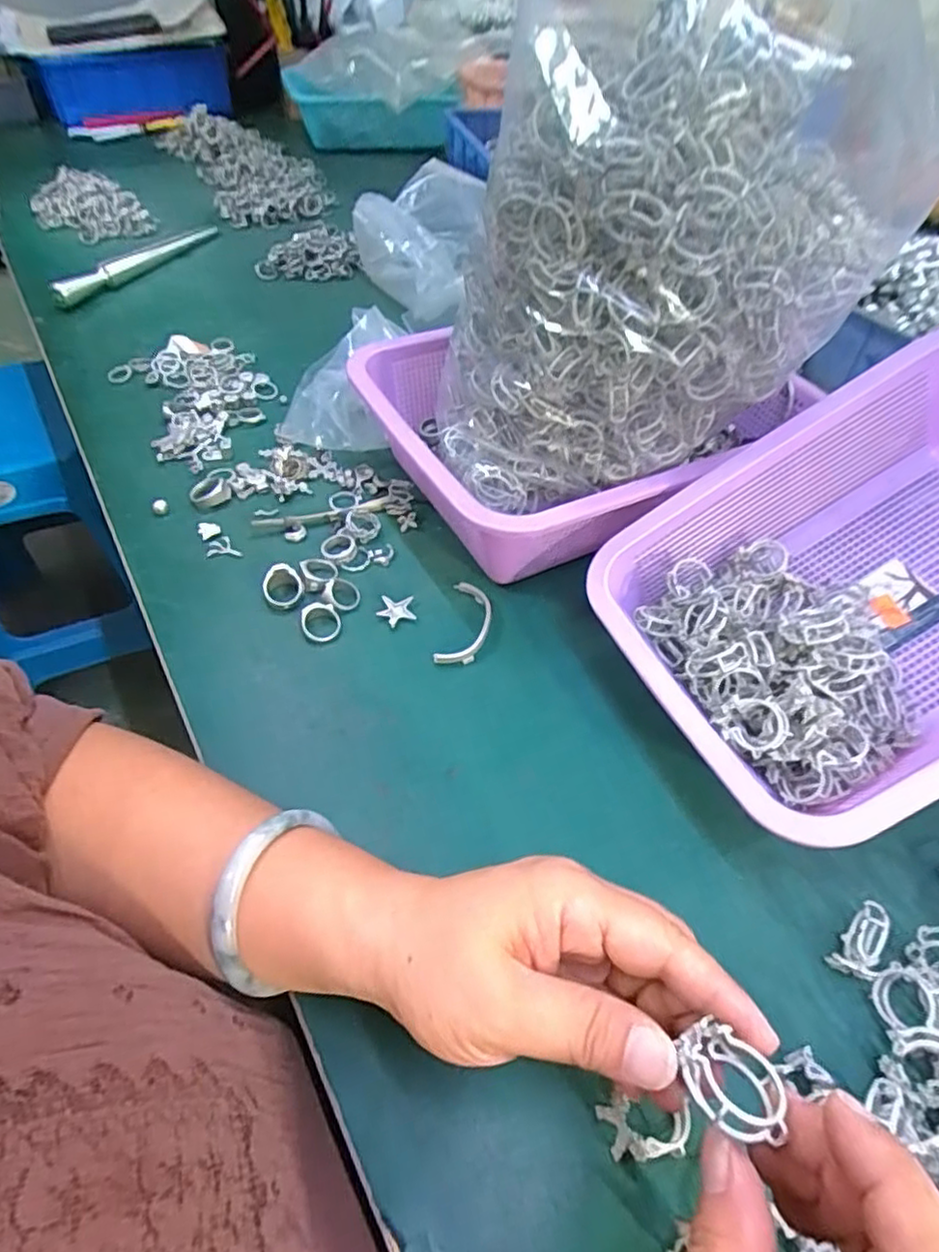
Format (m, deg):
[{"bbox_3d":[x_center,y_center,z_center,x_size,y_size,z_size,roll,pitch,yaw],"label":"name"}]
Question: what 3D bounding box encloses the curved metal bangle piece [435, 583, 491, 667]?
[{"bbox_3d":[-0.001,-0.004,0.398,0.027,0.005,0.069,9,52,6],"label":"curved metal bangle piece"}]

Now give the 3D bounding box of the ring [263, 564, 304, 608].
[{"bbox_3d":[-0.119,-0.026,0.409,0.026,0.008,0.026,-21,94,-19],"label":"ring"}]

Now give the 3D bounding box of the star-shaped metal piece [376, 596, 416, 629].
[{"bbox_3d":[-0.046,-0.009,0.408,0.023,0.005,0.023,3,51,2],"label":"star-shaped metal piece"}]

